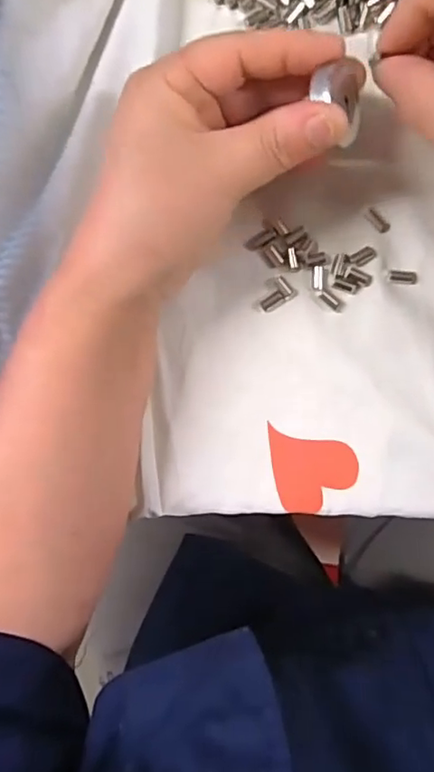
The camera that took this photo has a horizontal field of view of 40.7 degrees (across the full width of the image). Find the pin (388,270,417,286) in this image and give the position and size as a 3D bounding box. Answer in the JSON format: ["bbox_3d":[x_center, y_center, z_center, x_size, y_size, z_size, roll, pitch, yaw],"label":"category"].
[{"bbox_3d":[0.089,-0.052,0.277,0.013,0.004,0.006,7,96,1],"label":"pin"}]

